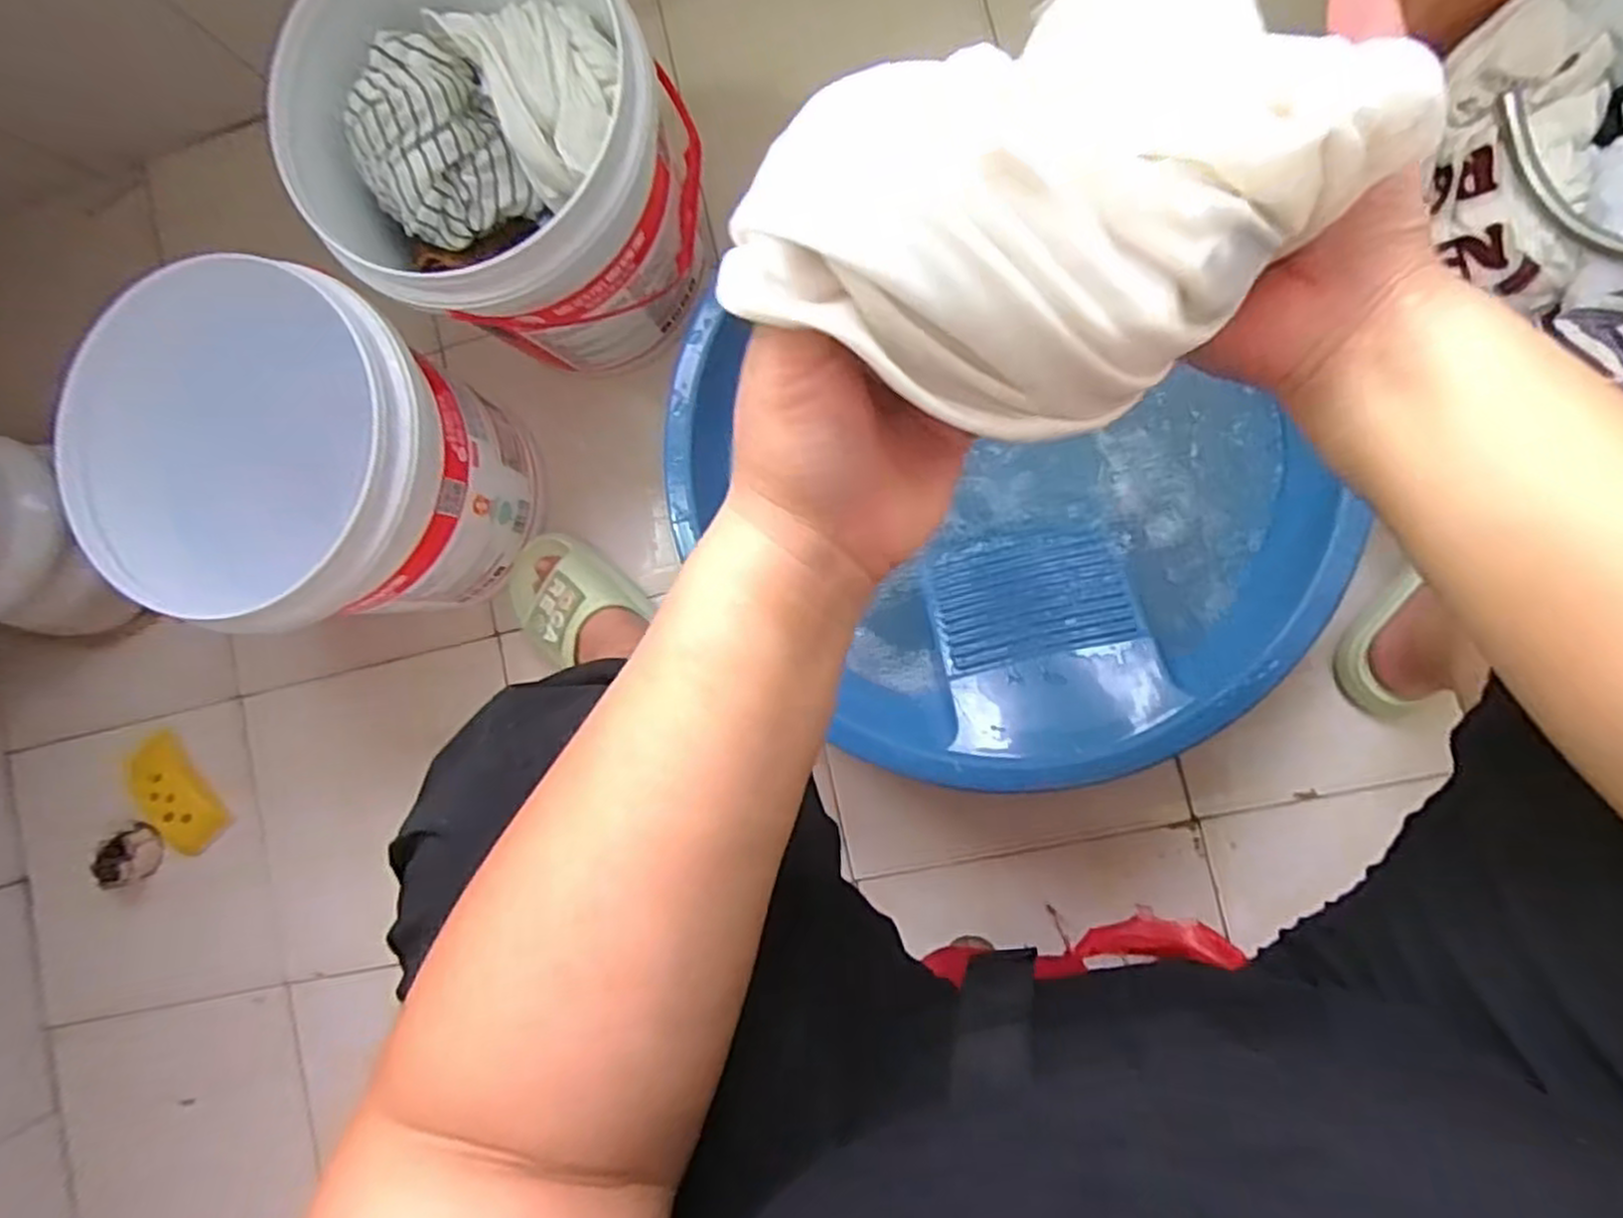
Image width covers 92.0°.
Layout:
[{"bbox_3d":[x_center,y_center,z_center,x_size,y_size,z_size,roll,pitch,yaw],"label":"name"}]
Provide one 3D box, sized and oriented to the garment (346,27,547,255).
[{"bbox_3d":[-0.283,-0.343,0.579,0.105,0.072,0.120,-26,86,8],"label":"garment"}]

